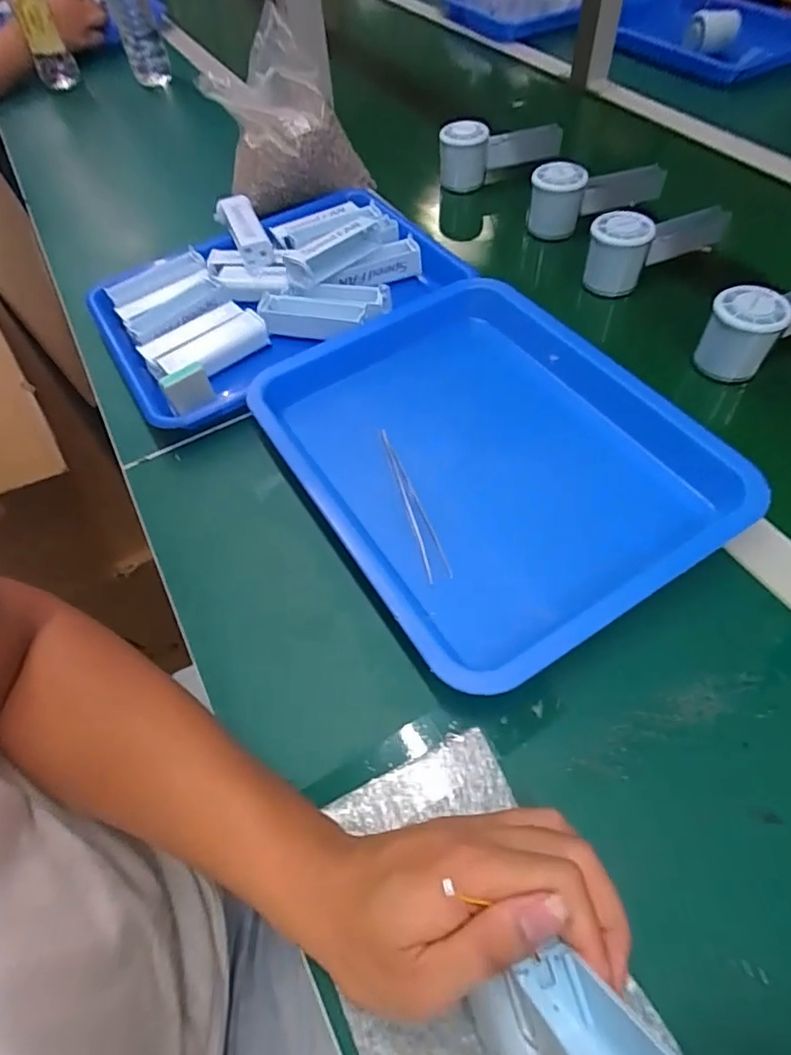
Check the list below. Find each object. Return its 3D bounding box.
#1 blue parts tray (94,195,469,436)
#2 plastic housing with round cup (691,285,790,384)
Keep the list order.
[{"bbox_3d":[-0.118,-0.240,0.562,0.334,0.054,0.248,-31,60,-16],"label":"blue parts tray"},{"bbox_3d":[0.330,-0.184,0.491,0.147,0.062,0.057,-32,59,-17],"label":"plastic housing with round cup"}]

